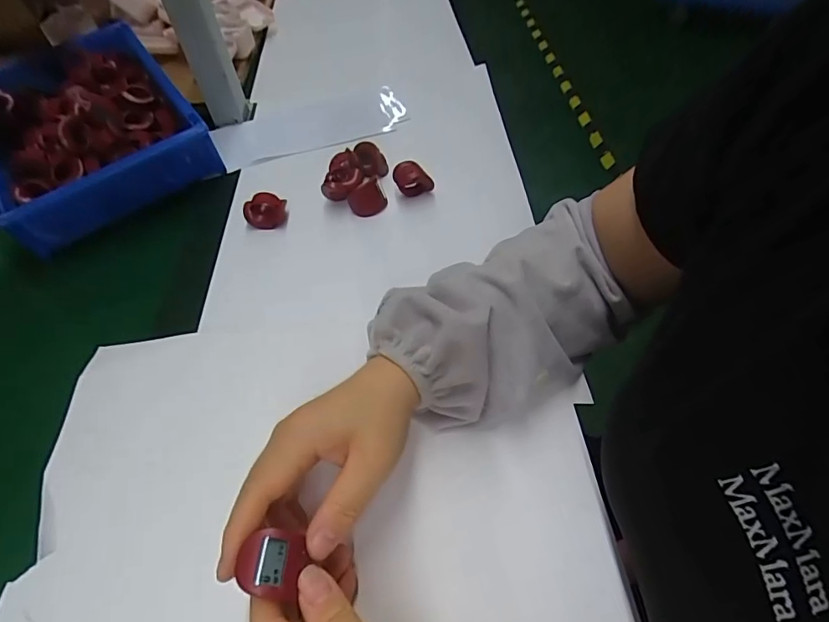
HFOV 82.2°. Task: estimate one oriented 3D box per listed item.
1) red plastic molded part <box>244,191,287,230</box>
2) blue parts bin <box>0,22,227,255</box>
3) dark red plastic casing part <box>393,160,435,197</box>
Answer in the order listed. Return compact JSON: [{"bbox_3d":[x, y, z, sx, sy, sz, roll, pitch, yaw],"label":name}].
[{"bbox_3d":[-0.149,-0.100,0.474,0.041,0.028,0.023,-11,52,-4],"label":"red plastic molded part"},{"bbox_3d":[-0.383,-0.214,0.555,0.213,0.078,0.286,-31,56,-19],"label":"blue parts bin"},{"bbox_3d":[-0.001,-0.132,0.483,0.039,0.033,0.022,-3,51,2],"label":"dark red plastic casing part"}]

